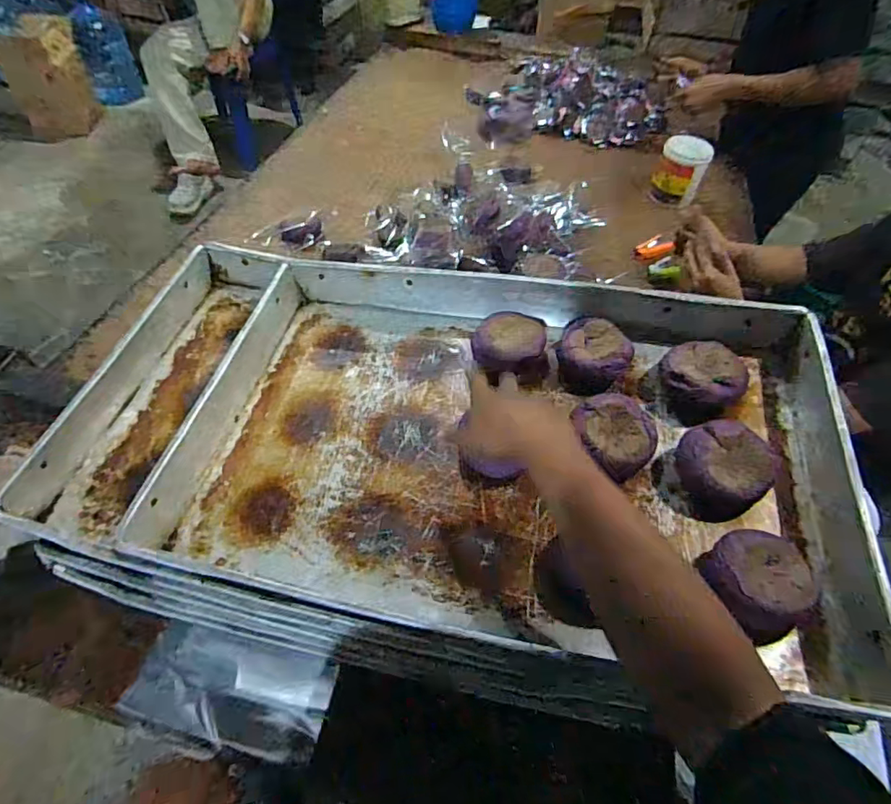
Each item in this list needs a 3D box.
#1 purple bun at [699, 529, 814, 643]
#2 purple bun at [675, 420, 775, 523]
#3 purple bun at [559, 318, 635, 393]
[{"bbox_3d":[0.264,0.151,0.450,0.067,0.043,0.084,-20,55,-19],"label":"purple bun"},{"bbox_3d":[0.273,0.064,0.519,0.078,0.046,0.086,-6,52,-8],"label":"purple bun"},{"bbox_3d":[0.170,-0.055,0.621,0.083,0.048,0.095,23,53,14],"label":"purple bun"}]

